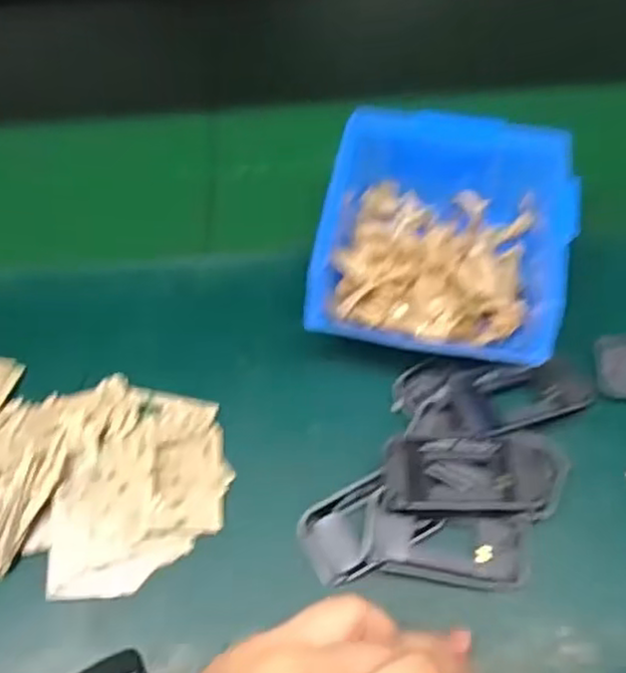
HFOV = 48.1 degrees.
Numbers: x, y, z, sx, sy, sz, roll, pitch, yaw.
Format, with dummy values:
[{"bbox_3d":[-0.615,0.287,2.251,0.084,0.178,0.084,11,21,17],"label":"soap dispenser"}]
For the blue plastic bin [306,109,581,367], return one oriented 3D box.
[{"bbox_3d":[0.071,-0.052,0.384,0.126,0.064,0.135,12,61,8],"label":"blue plastic bin"}]

